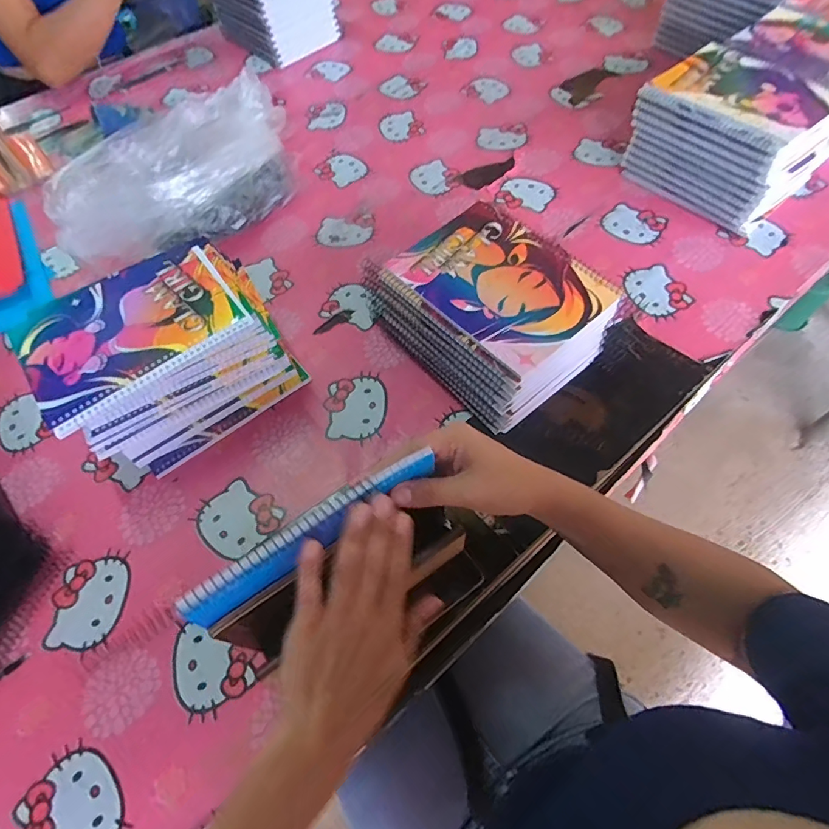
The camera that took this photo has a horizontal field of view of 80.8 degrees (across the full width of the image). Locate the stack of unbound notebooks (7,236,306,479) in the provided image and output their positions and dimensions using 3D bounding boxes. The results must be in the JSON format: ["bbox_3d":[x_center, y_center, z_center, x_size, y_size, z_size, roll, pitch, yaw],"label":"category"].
[{"bbox_3d":[-0.261,-0.063,0.523,0.216,0.116,0.166,-34,65,-16],"label":"stack of unbound notebooks"}]

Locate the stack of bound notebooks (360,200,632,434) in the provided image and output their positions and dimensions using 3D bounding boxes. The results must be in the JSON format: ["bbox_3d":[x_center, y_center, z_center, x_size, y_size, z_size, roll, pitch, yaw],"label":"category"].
[{"bbox_3d":[0.080,-0.108,0.538,0.156,0.115,0.214,-38,66,-18],"label":"stack of bound notebooks"}]

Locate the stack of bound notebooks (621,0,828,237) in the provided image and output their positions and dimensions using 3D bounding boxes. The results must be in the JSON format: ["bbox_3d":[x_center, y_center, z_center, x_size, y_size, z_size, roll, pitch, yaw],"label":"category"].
[{"bbox_3d":[0.530,-0.449,0.695,0.466,0.128,0.211,-34,65,-16],"label":"stack of bound notebooks"}]

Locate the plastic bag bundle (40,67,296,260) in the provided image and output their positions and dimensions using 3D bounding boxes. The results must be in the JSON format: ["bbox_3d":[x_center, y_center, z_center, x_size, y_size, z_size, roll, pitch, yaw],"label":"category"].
[{"bbox_3d":[-0.323,-0.332,0.677,0.209,0.122,0.340,34,67,19],"label":"plastic bag bundle"}]

